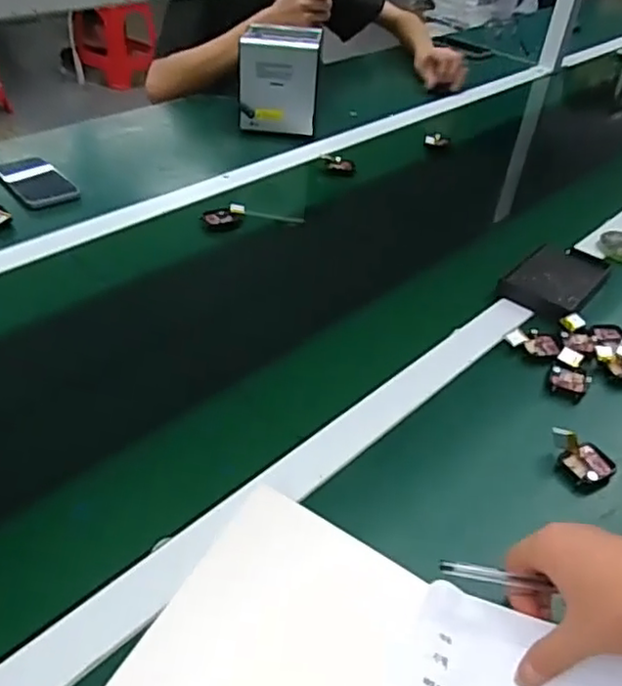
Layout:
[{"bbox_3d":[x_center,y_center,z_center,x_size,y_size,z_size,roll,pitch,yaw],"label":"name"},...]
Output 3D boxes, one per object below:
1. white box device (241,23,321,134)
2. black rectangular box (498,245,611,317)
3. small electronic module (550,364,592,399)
[{"bbox_3d":[-0.048,-0.424,1.059,0.135,0.145,0.082,2,39,-4],"label":"white box device"},{"bbox_3d":[0.299,-0.078,0.787,0.088,0.021,0.150,29,45,26],"label":"black rectangular box"},{"bbox_3d":[0.260,0.039,0.652,0.037,0.009,0.037,19,41,16],"label":"small electronic module"}]

